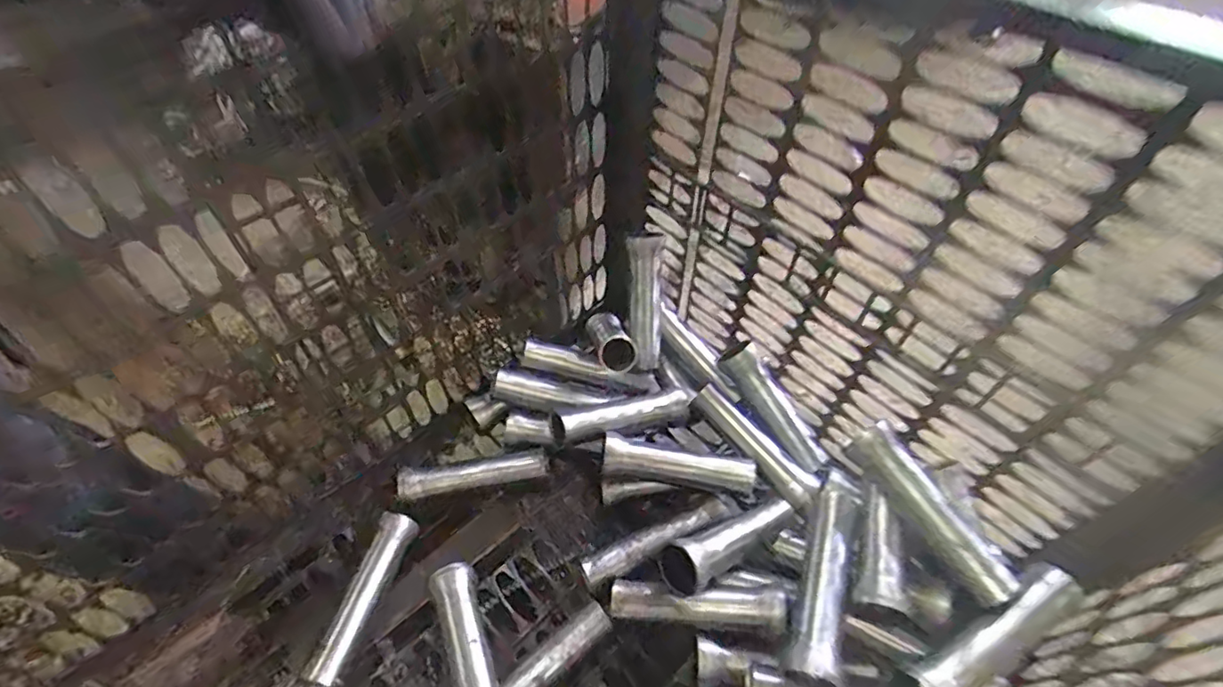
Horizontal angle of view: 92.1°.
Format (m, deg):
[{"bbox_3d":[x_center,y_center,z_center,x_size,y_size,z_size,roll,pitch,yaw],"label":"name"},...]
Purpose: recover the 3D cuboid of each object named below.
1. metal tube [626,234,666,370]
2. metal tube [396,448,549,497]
[{"bbox_3d":[0.053,-0.058,0.848,0.047,0.195,0.050,-5,19,-3],"label":"metal tube"},{"bbox_3d":[-0.181,0.168,0.771,0.192,0.028,0.034,-6,52,-5],"label":"metal tube"}]

